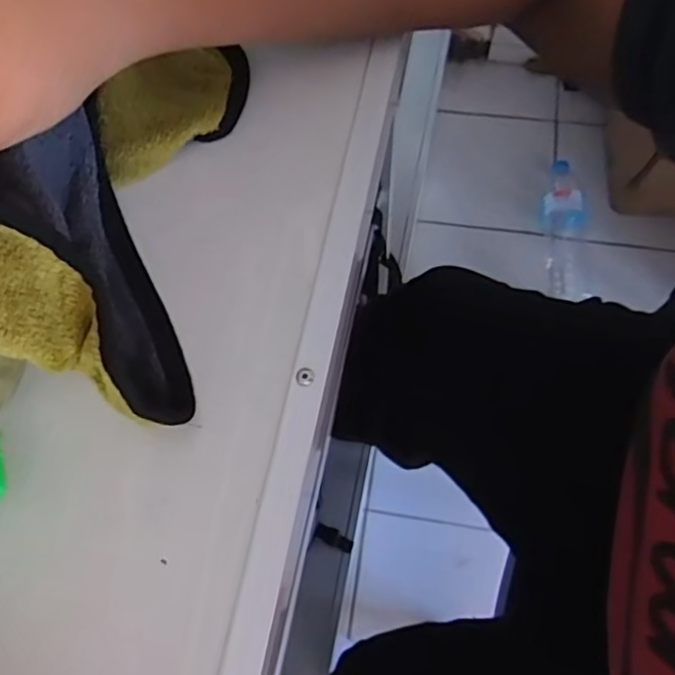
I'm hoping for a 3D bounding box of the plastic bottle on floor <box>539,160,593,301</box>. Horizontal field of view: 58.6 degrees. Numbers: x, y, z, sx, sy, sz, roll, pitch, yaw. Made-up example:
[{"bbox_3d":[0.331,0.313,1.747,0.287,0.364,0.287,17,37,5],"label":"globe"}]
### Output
[{"bbox_3d":[0.422,-0.195,1.113,0.073,0.063,0.273,0,68,3],"label":"plastic bottle on floor"}]

